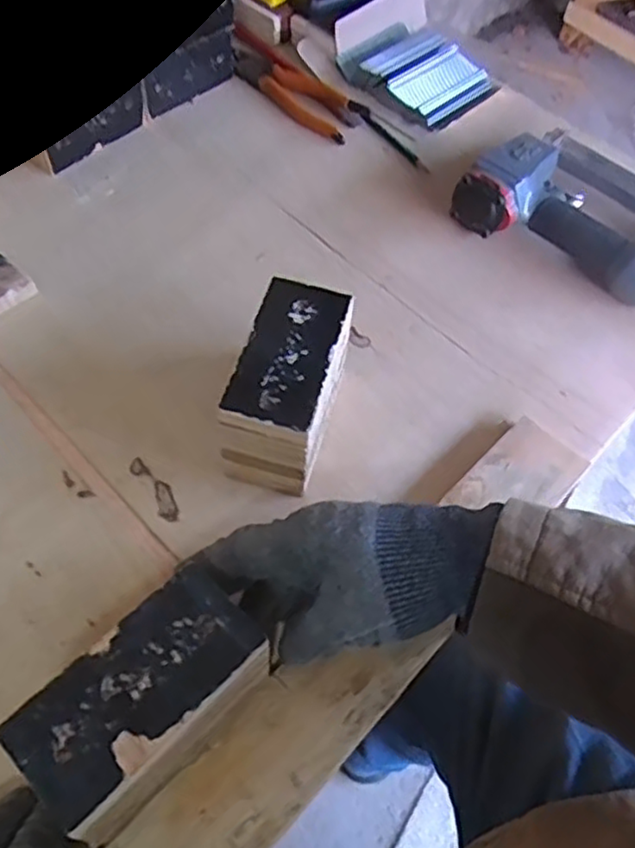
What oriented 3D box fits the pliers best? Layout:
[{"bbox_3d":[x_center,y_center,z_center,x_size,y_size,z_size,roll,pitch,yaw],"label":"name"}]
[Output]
[{"bbox_3d":[-0.028,-0.353,0.719,0.174,0.023,0.053,40,63,20],"label":"pliers"}]

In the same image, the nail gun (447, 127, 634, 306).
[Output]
[{"bbox_3d":[0.259,-0.191,0.621,0.225,0.059,0.154,35,61,17],"label":"nail gun"}]

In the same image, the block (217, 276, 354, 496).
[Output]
[{"bbox_3d":[-0.018,-0.023,0.478,0.065,0.088,0.121,15,57,5],"label":"block"}]

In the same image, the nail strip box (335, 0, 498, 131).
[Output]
[{"bbox_3d":[0.106,-0.399,0.733,0.156,0.060,0.159,-35,66,-23],"label":"nail strip box"}]

